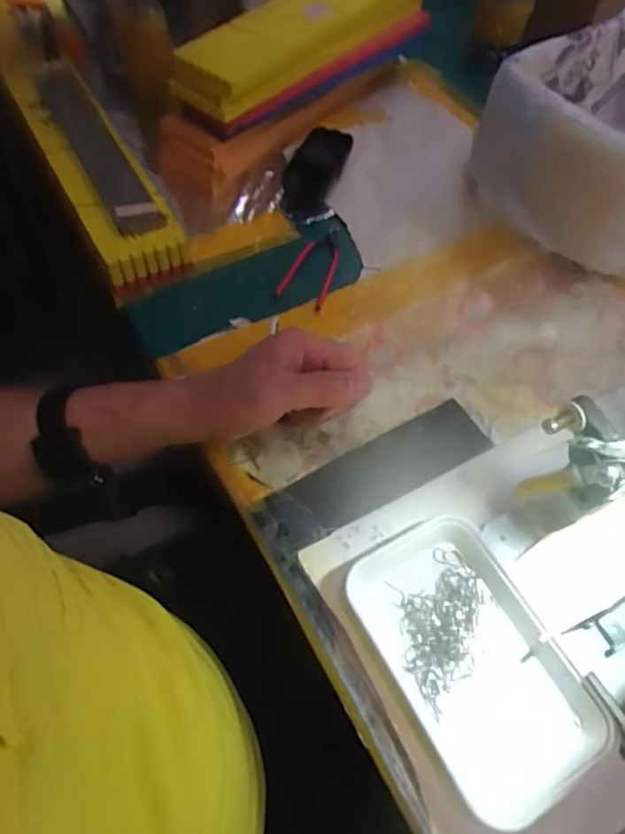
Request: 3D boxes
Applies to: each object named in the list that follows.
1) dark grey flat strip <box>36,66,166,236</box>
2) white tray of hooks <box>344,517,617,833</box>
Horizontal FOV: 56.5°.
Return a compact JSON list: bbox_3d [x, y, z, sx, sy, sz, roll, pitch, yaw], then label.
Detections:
[{"bbox_3d":[-0.226,-0.282,0.599,0.043,0.011,0.282,-31,66,-4],"label":"dark grey flat strip"},{"bbox_3d":[0.105,0.156,0.384,0.104,0.028,0.173,-25,62,-16],"label":"white tray of hooks"}]

